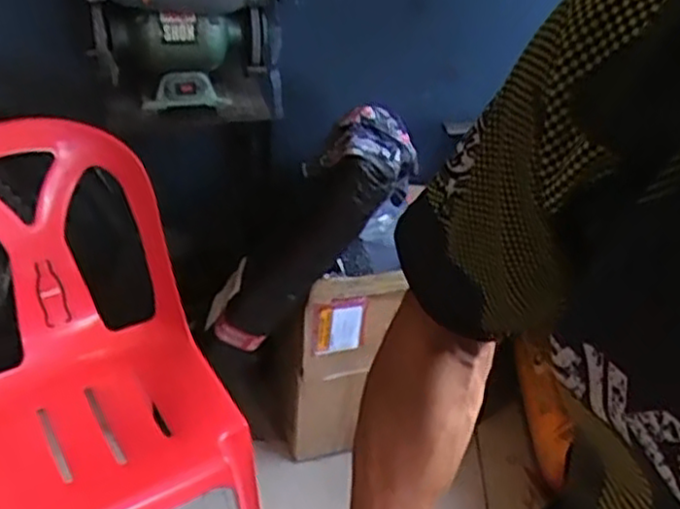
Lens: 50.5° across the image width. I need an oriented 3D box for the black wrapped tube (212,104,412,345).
[{"bbox_3d":[-0.064,-0.012,1.303,0.147,0.573,0.177,26,33,-20],"label":"black wrapped tube"}]

